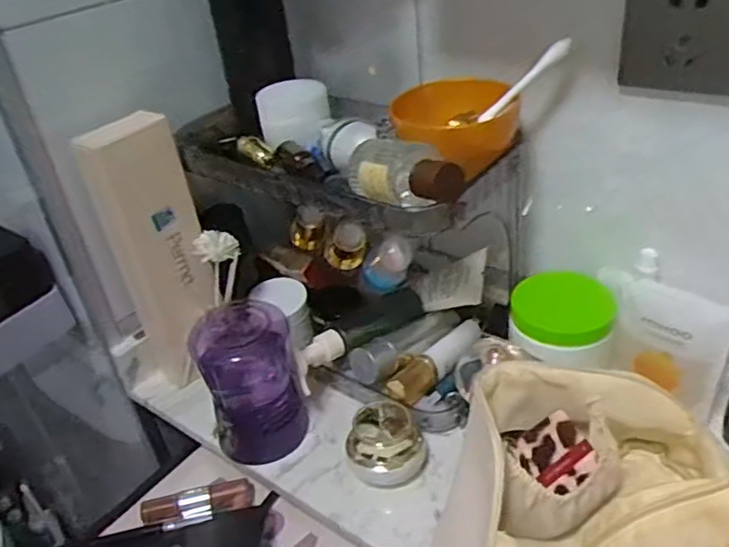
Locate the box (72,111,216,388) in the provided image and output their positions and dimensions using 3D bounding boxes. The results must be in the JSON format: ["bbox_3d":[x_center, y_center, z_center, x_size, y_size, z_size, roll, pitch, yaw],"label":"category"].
[{"bbox_3d":[-0.205,-0.013,0.654,0.094,0.274,0.055,-20,36,-18],"label":"box"}]

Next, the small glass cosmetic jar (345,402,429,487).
[{"bbox_3d":[0.019,0.150,0.584,0.071,0.047,0.066,-7,34,1],"label":"small glass cosmetic jar"}]

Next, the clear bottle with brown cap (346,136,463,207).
[{"bbox_3d":[0.027,-0.077,0.502,0.111,0.036,0.047,19,42,33],"label":"clear bottle with brown cap"}]

